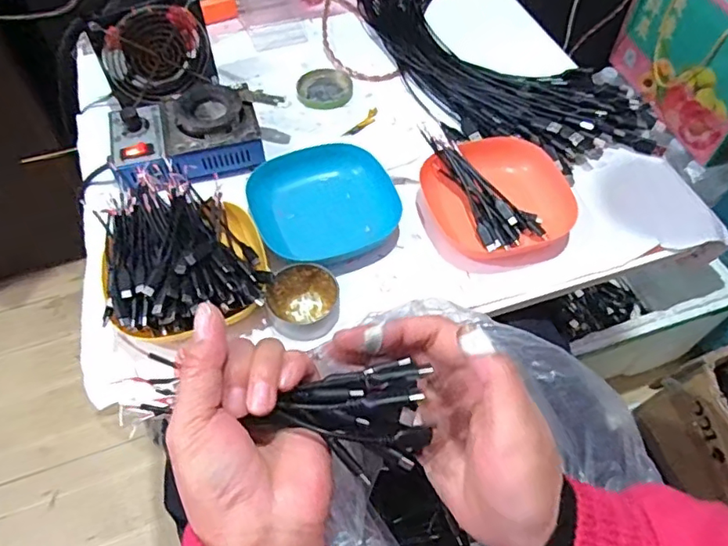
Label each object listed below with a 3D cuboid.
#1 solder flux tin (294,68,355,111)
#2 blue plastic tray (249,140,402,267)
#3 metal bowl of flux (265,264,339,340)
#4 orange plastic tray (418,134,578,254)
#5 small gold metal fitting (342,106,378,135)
[{"bbox_3d":[-0.046,-0.222,0.670,0.066,0.011,0.065,0,57,0],"label":"solder flux tin"},{"bbox_3d":[-0.040,-0.069,0.550,0.135,0.032,0.119,-19,59,-12],"label":"blue plastic tray"},{"bbox_3d":[-0.053,0.025,0.488,0.061,0.030,0.059,0,57,0],"label":"metal bowl of flux"},{"bbox_3d":[0.129,-0.082,0.558,0.133,0.030,0.136,-8,57,-5],"label":"orange plastic tray"},{"bbox_3d":[-0.001,-0.173,0.638,0.013,0.004,0.059,32,62,19],"label":"small gold metal fitting"}]

